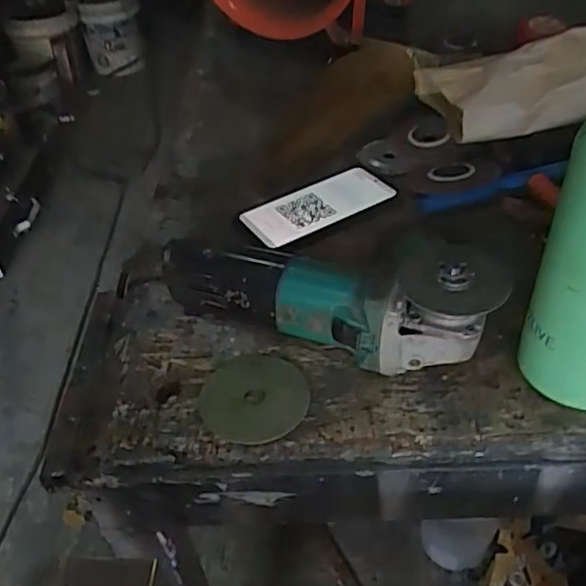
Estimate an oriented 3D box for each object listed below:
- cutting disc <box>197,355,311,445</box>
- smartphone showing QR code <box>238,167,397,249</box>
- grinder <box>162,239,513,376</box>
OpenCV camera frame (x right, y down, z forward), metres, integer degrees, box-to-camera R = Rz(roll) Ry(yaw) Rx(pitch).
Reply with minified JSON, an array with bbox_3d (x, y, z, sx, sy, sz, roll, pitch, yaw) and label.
[{"bbox_3d":[-0.030,0.081,0.477,0.083,0.006,0.083,-3,38,2],"label":"cutting disc"},{"bbox_3d":[0.026,-0.091,0.636,0.148,0.016,0.064,-25,47,-18],"label":"smartphone showing QR code"},{"bbox_3d":[0.023,-0.008,0.482,0.264,0.109,0.082,16,46,22],"label":"grinder"}]

